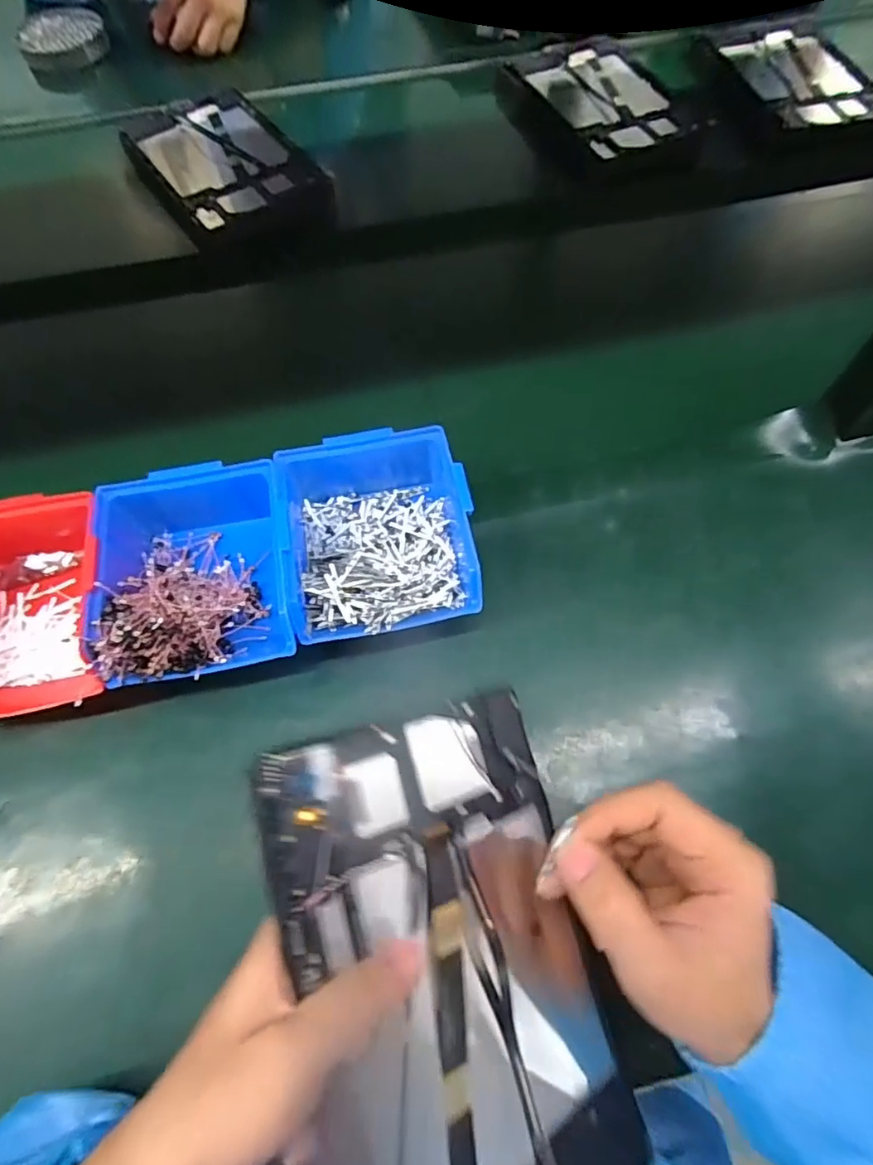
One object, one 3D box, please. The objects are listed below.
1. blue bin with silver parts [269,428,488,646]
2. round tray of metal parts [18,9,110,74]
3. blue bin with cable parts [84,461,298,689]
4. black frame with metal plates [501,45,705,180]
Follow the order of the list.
[{"bbox_3d":[-0.040,-0.035,0.408,0.126,0.067,0.151,-13,66,-3],"label":"blue bin with silver parts"},{"bbox_3d":[-0.502,-0.729,0.779,0.113,0.048,0.092,-24,67,-8],"label":"round tray of metal parts"},{"bbox_3d":[-0.161,-0.010,0.398,0.120,0.071,0.154,-11,66,-2],"label":"blue bin with cable parts"},{"bbox_3d":[0.201,-0.580,0.687,0.186,0.028,0.235,-19,66,-5],"label":"black frame with metal plates"}]

